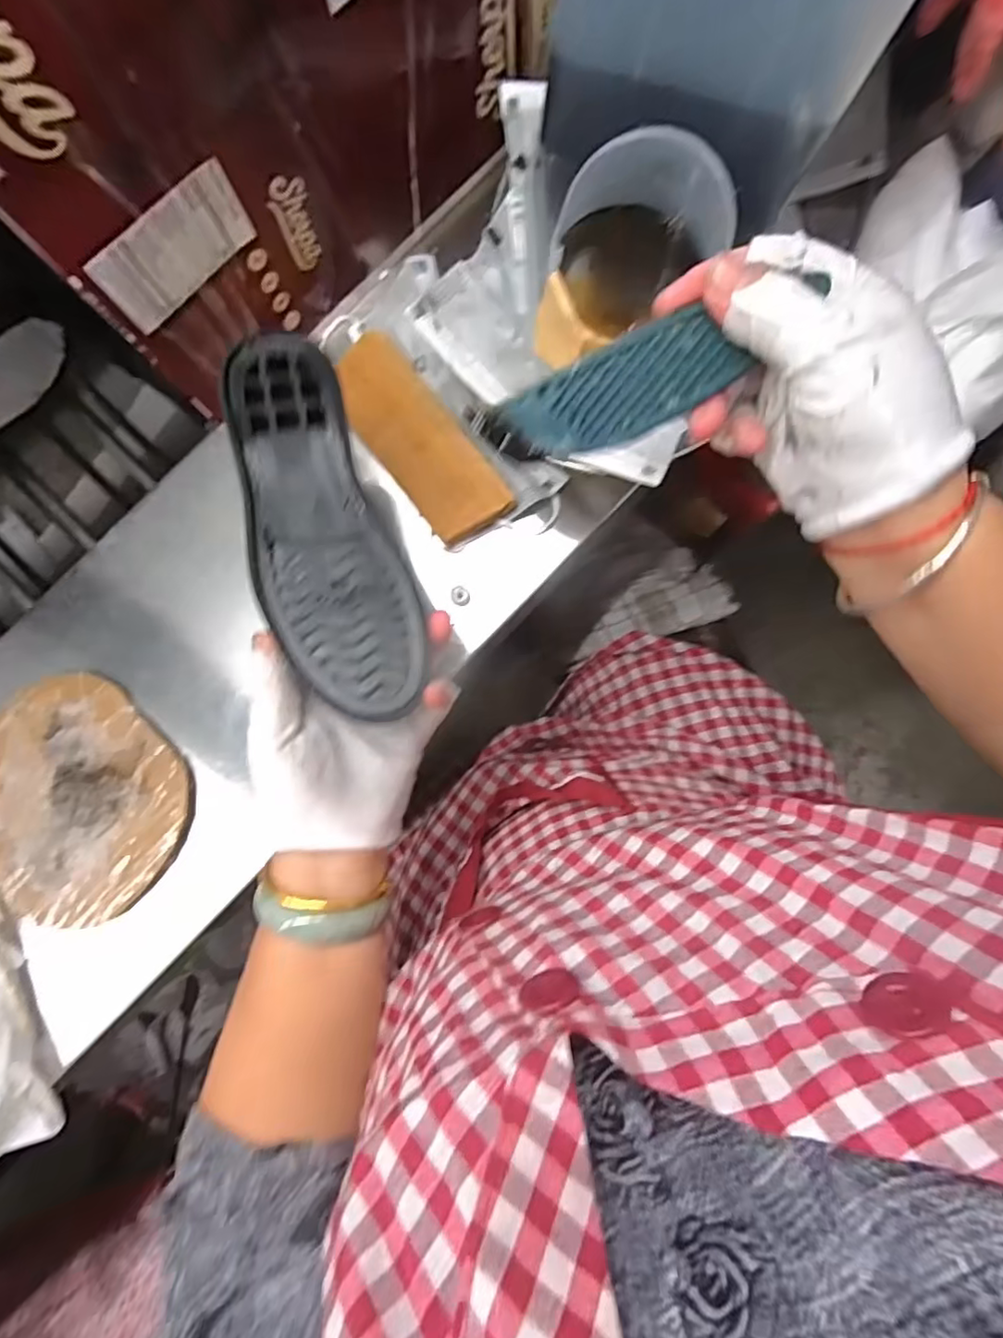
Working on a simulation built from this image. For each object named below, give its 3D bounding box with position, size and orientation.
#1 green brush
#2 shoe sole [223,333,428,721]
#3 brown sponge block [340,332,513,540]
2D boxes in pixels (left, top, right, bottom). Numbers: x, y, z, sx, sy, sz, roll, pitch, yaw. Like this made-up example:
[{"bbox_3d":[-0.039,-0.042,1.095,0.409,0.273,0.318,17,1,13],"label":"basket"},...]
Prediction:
[{"bbox_3d":[0.040,-0.105,0.226,0.097,0.007,0.035,-17,85,8],"label":"green brush"},{"bbox_3d":[-0.092,-0.071,0.292,0.066,0.018,0.191,-17,91,1],"label":"shoe sole"},{"bbox_3d":[-0.056,-0.152,0.387,0.054,0.014,0.149,-37,86,-1],"label":"brown sponge block"}]

